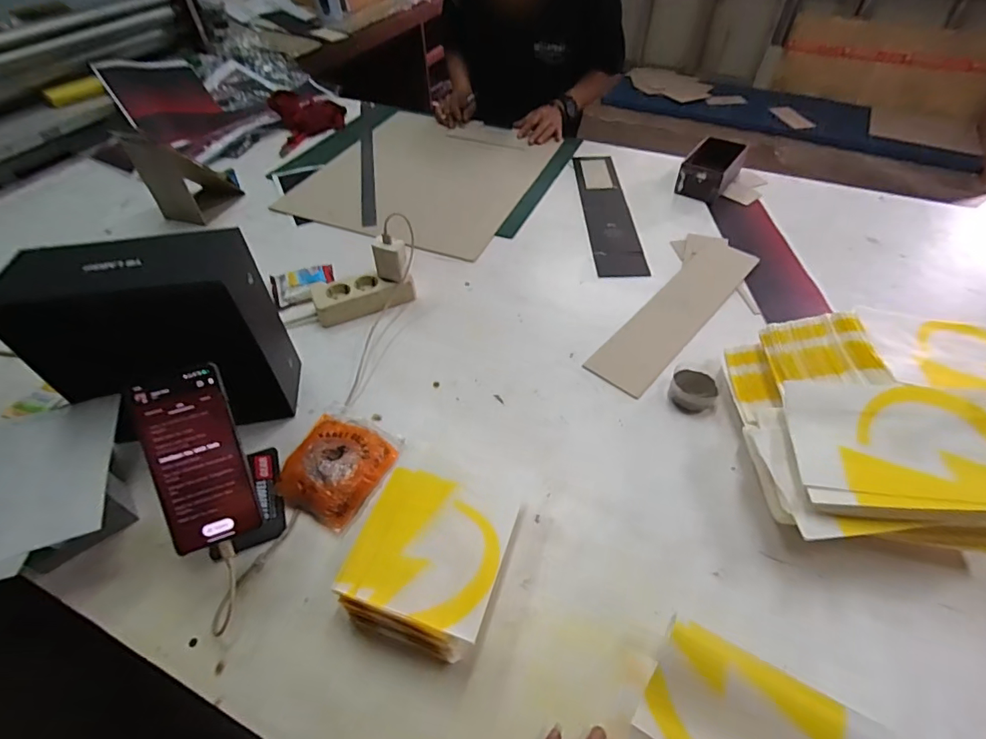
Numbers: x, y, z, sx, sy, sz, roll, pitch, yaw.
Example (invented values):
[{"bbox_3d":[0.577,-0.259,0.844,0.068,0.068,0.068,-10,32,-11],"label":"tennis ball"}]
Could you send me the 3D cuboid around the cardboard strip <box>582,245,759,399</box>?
[{"bbox_3d":[0.296,-0.097,0.753,0.091,0.004,0.398,33,57,27],"label":"cardboard strip"}]

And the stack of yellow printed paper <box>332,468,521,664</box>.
[{"bbox_3d":[-0.058,0.182,0.472,0.141,0.066,0.156,14,50,13],"label":"stack of yellow printed paper"}]

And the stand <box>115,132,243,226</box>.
[{"bbox_3d":[-0.594,-0.384,0.911,0.106,0.158,0.130,12,50,11],"label":"stand"}]

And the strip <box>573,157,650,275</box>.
[{"bbox_3d":[0.227,-0.322,0.954,0.090,0.005,0.427,0,49,0],"label":"strip"}]

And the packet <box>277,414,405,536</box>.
[{"bbox_3d":[-0.184,0.109,0.565,0.112,0.034,0.130,20,53,18],"label":"packet"}]

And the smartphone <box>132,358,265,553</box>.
[{"bbox_3d":[-0.271,0.081,0.439,0.074,0.016,0.161,-15,95,-21],"label":"smartphone"}]

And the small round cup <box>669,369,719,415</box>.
[{"bbox_3d":[0.261,0.028,0.625,0.060,0.034,0.050,-14,50,-11],"label":"small round cup"}]

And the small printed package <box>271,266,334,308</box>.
[{"bbox_3d":[-0.312,-0.142,0.789,0.101,0.014,0.074,-20,54,-18],"label":"small printed package"}]

